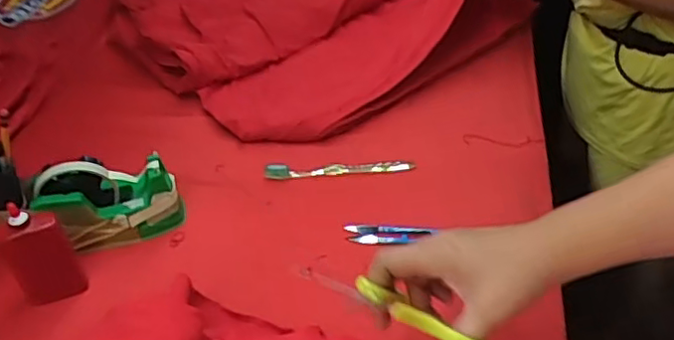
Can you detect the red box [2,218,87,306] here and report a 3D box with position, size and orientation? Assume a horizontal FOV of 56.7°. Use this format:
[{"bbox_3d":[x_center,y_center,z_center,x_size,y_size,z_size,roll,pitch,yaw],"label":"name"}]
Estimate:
[{"bbox_3d":[-0.285,0.086,0.605,0.056,0.098,0.025,-21,42,-24],"label":"red box"}]

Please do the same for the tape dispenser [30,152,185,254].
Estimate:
[{"bbox_3d":[-0.242,0.034,0.671,0.135,0.106,0.060,-21,42,-13],"label":"tape dispenser"}]

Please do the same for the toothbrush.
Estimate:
[{"bbox_3d":[0.003,-0.001,0.752,0.177,0.009,0.017,-6,41,4],"label":"toothbrush"}]

